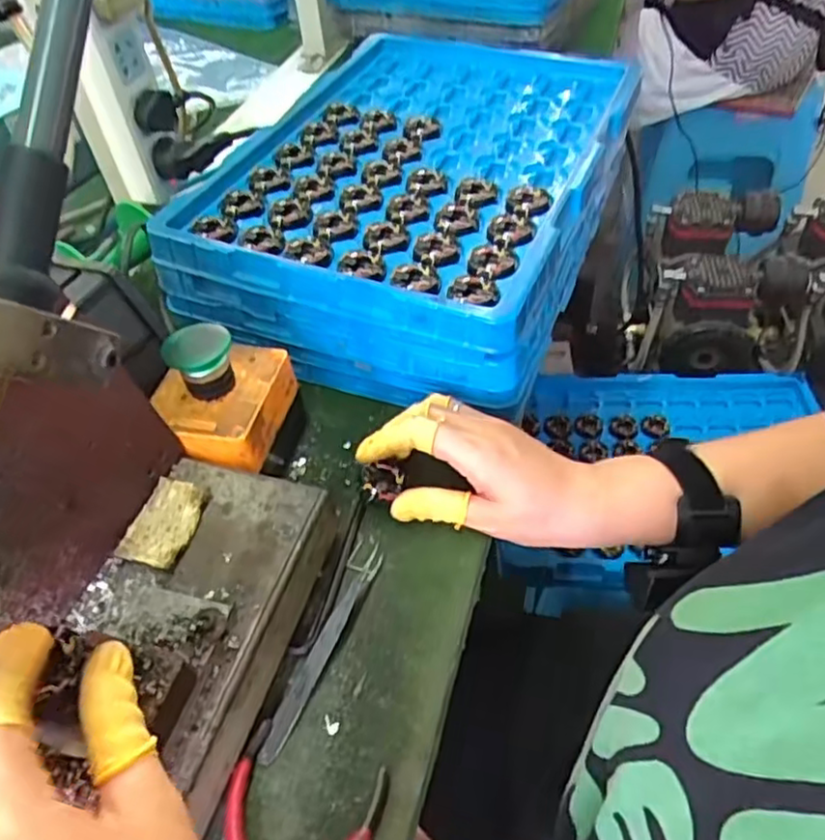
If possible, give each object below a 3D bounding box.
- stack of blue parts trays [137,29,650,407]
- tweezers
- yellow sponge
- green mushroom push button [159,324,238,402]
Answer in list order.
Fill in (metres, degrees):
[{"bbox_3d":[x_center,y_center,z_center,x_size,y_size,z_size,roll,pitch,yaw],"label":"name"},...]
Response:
[{"bbox_3d":[0.013,-0.188,0.550,0.267,0.091,0.370,16,52,18],"label":"stack of blue parts trays"},{"bbox_3d":[-0.046,0.117,0.355,0.019,0.016,0.125,12,51,16],"label":"tweezers"},{"bbox_3d":[-0.131,0.055,0.353,0.033,0.010,0.048,9,50,13],"label":"yellow sponge"},{"bbox_3d":[-0.122,-0.033,0.390,0.037,0.036,0.031,-19,50,-11],"label":"green mushroom push button"}]

